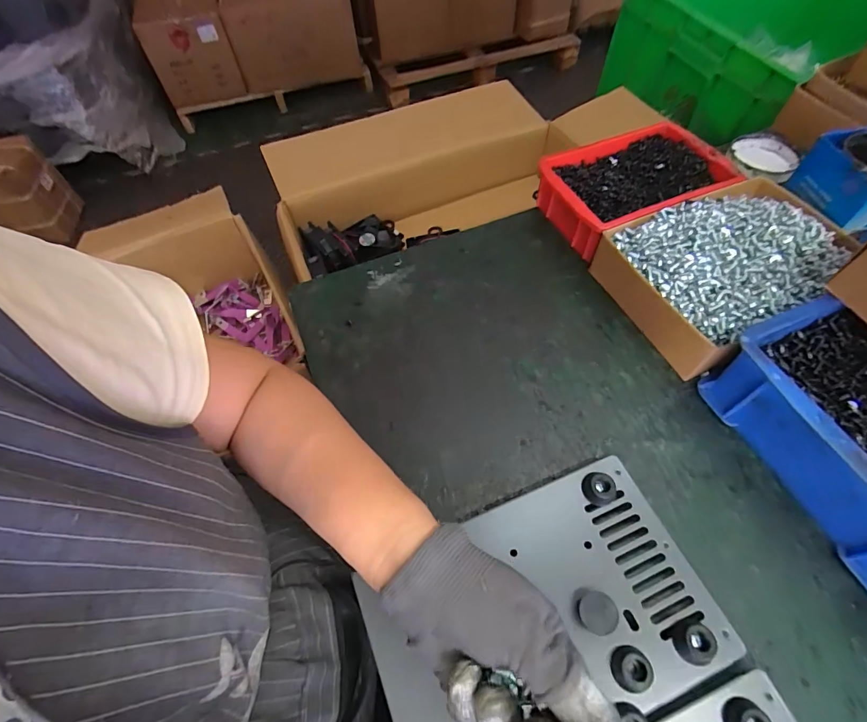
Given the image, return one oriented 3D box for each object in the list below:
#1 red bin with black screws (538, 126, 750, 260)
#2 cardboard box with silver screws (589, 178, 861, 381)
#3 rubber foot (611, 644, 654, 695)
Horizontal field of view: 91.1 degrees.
[{"bbox_3d":[0.227,-0.201,0.502,0.201,0.061,0.129,-22,61,-11],"label":"red bin with black screws"},{"bbox_3d":[0.294,-0.095,0.436,0.230,0.061,0.160,-25,61,-12],"label":"cardboard box with silver screws"},{"bbox_3d":[0.127,0.198,0.273,0.020,0.014,0.023,-6,59,-2],"label":"rubber foot"}]

